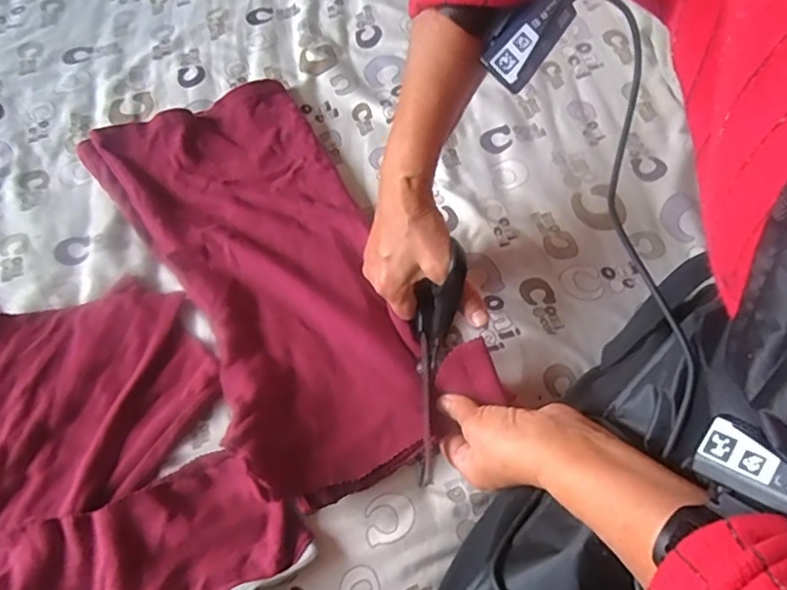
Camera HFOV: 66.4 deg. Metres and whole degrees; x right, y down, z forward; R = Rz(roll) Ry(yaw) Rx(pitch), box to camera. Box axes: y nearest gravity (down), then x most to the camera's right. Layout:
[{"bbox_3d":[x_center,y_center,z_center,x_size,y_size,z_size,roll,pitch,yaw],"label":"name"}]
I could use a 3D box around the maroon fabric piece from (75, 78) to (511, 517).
[{"bbox_3d":[-0.117,-0.037,0.570,0.213,0.049,0.448,-27,62,-12],"label":"maroon fabric piece"}]

